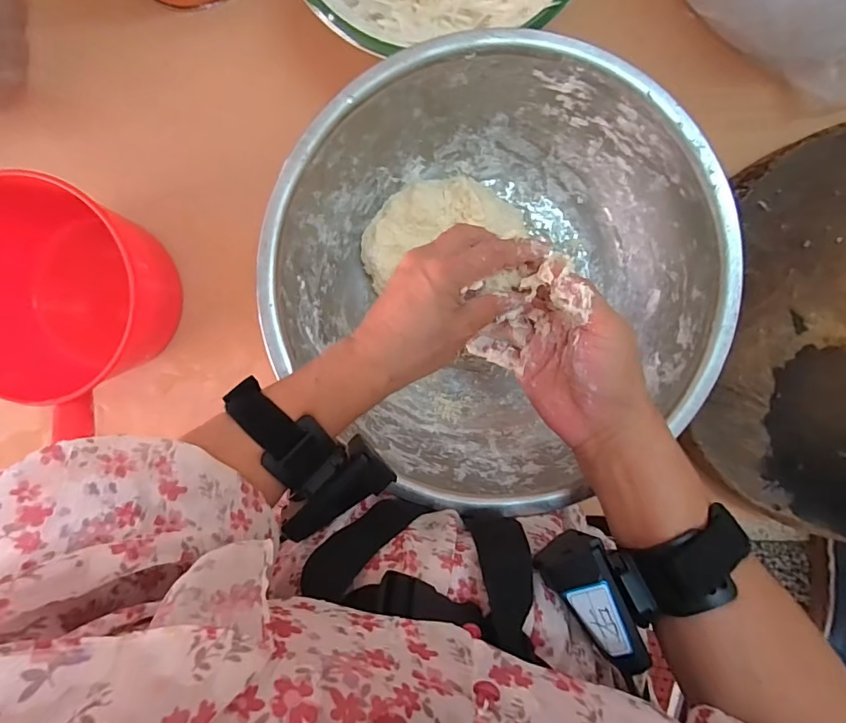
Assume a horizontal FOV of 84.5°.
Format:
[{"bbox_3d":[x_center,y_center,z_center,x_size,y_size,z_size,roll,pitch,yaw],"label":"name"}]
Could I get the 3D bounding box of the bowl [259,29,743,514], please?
[{"bbox_3d":[0.058,-0.070,0.390,0.315,0.111,0.322,1,98,5],"label":"bowl"}]

